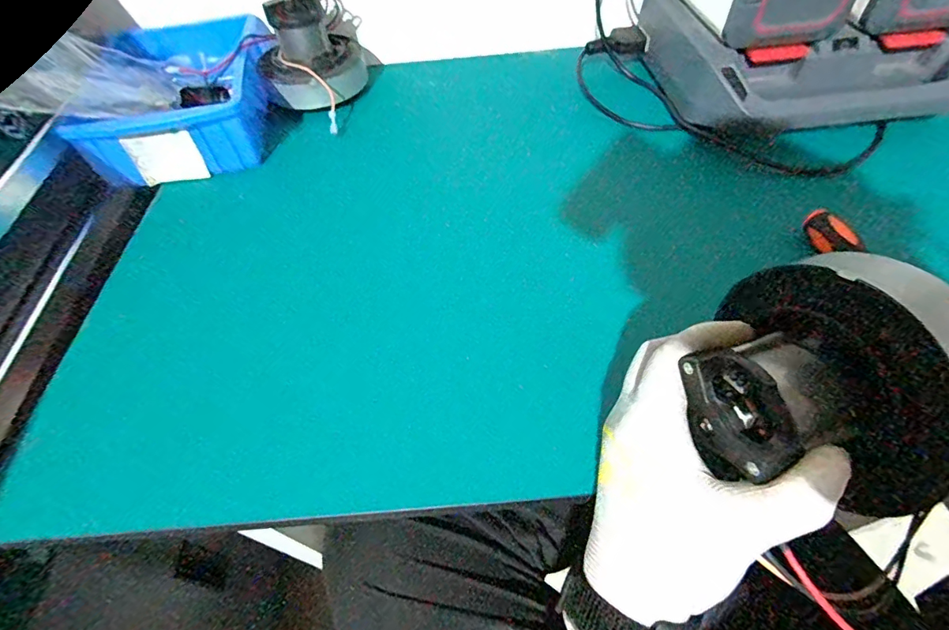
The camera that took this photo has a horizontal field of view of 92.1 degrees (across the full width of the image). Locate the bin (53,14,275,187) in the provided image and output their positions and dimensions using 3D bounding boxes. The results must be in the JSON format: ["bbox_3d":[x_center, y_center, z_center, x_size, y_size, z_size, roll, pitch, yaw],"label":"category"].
[{"bbox_3d":[-0.325,-0.255,0.531,0.155,0.075,0.248,-8,52,-1],"label":"bin"}]

